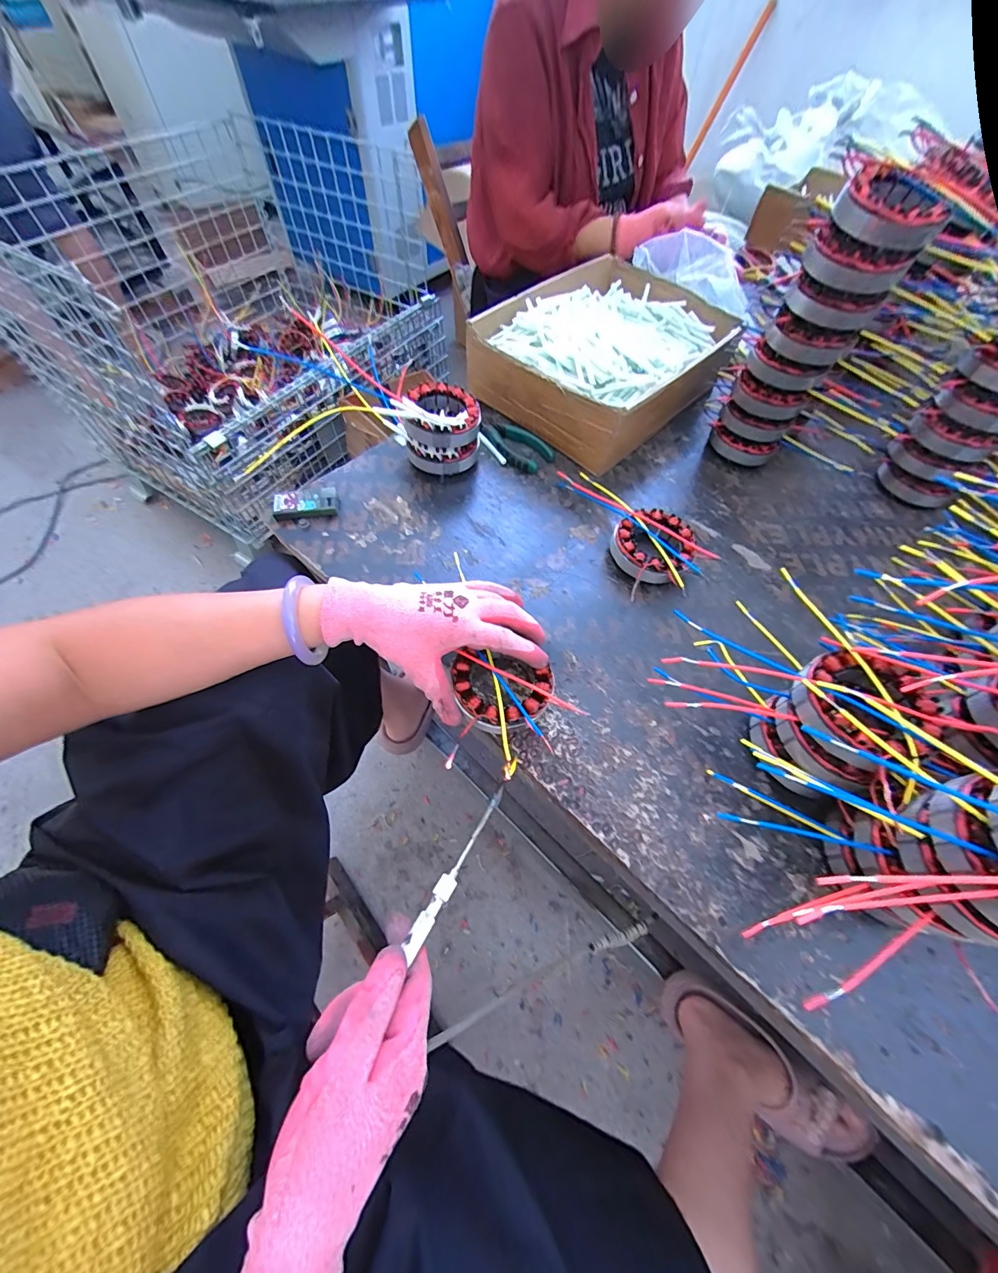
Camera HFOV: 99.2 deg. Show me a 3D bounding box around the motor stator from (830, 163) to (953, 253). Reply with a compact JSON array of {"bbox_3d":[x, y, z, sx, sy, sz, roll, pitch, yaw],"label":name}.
[{"bbox_3d":[0.339,-0.368,0.367,0.081,0.032,0.081,33,65,15],"label":"motor stator"}]

